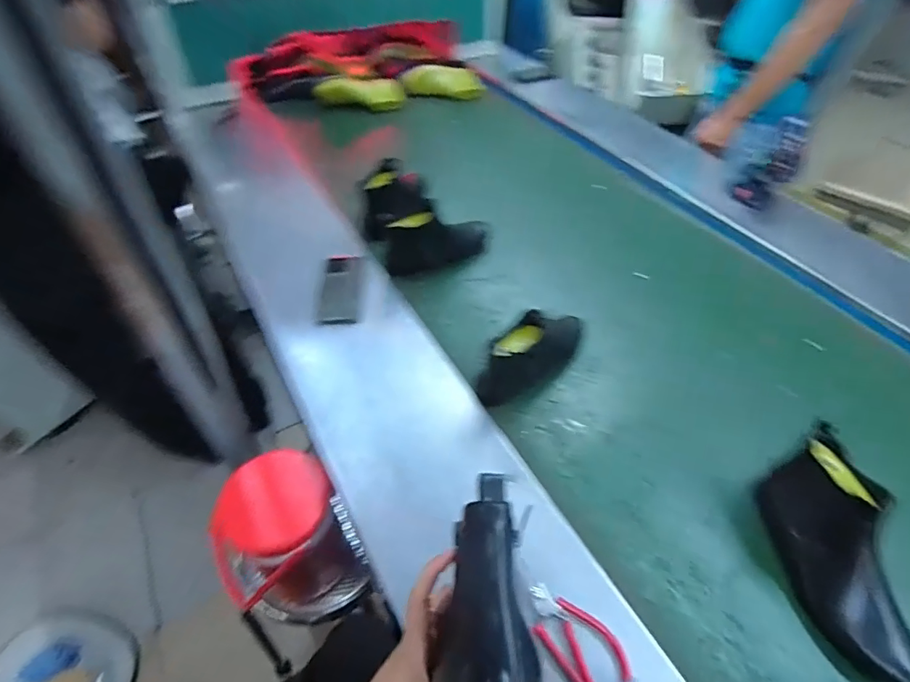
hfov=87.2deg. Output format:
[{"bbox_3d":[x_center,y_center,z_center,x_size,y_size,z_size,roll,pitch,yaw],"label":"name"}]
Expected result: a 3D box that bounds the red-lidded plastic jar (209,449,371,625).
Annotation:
[{"bbox_3d":[-0.256,0.316,0.743,0.169,0.290,0.164,2,50,-2],"label":"red-lidded plastic jar"}]

